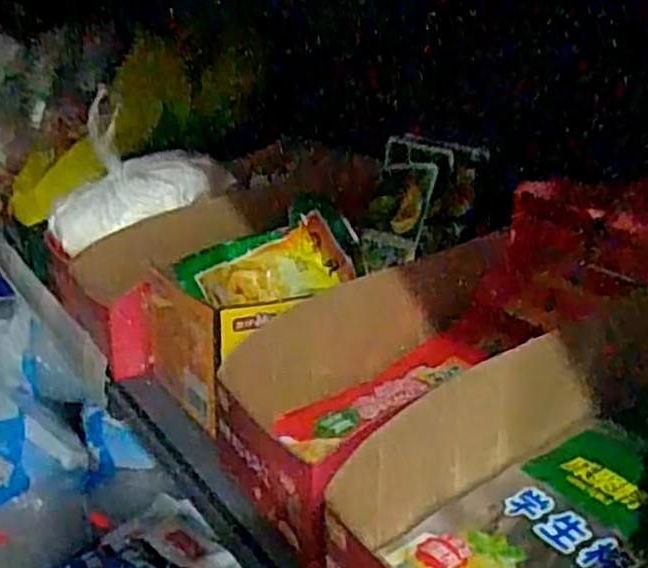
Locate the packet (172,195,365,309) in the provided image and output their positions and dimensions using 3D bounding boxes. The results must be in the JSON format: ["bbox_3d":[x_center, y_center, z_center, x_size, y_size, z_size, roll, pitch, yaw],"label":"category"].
[{"bbox_3d":[-0.044,-0.018,0.565,0.150,0.064,0.042,-14,23,-35],"label":"packet"}]

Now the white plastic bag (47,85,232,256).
[{"bbox_3d":[-0.158,-0.075,0.668,0.153,0.047,0.065,-23,22,-7],"label":"white plastic bag"}]

